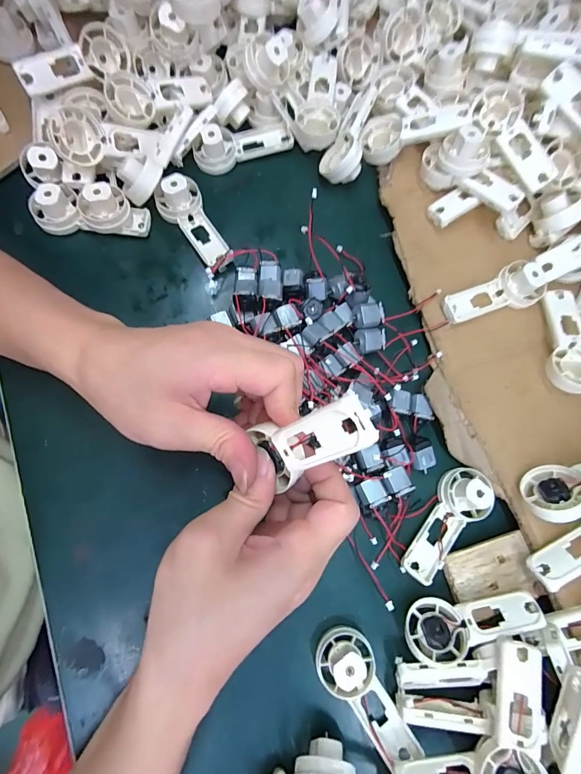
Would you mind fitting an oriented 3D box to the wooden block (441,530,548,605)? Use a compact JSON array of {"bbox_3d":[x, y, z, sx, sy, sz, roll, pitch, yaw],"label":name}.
[{"bbox_3d":[0.149,0.138,0.282,0.065,0.007,0.044,-14,77,-9],"label":"wooden block"}]

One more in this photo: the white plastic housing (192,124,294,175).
[{"bbox_3d":[-0.044,-0.226,0.352,0.090,0.028,0.032,-21,79,-11],"label":"white plastic housing"}]

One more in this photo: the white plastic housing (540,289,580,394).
[{"bbox_3d":[0.227,-0.039,0.316,0.040,0.029,0.089,-7,76,-8],"label":"white plastic housing"}]

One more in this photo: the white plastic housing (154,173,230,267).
[{"bbox_3d":[-0.084,-0.138,0.327,0.039,0.025,0.085,-24,79,-11],"label":"white plastic housing"}]

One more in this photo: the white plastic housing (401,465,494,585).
[{"bbox_3d":[0.117,0.102,0.290,0.037,0.020,0.091,45,76,6],"label":"white plastic housing"}]

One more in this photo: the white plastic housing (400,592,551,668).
[{"bbox_3d":[0.126,0.166,0.262,0.093,0.015,0.038,-7,43,4],"label":"white plastic housing"}]

